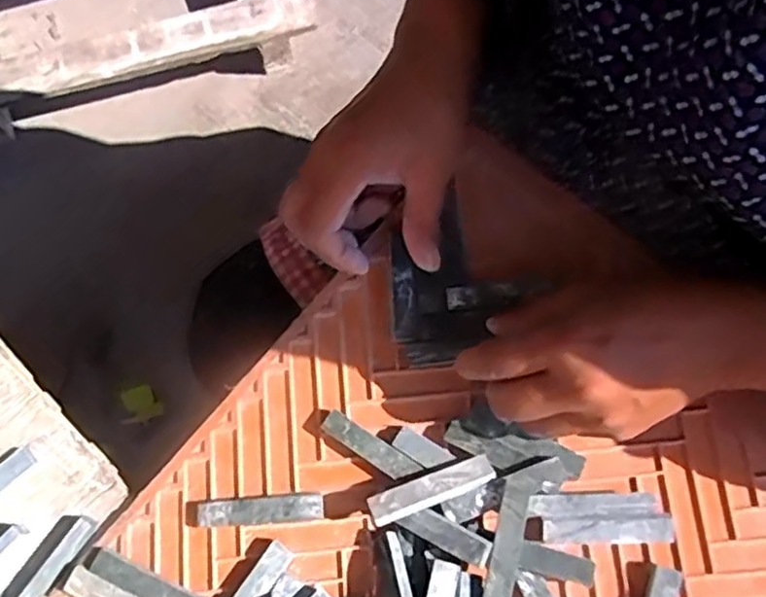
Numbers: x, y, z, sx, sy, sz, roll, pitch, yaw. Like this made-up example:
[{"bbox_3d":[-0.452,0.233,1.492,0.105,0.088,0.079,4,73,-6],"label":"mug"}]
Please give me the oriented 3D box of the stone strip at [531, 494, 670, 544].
[{"bbox_3d":[0.110,0.111,0.352,0.068,0.010,0.024,-1,74,1],"label":"stone strip"}]

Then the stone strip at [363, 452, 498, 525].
[{"bbox_3d":[0.024,0.094,0.348,0.064,0.006,0.016,-20,61,-10],"label":"stone strip"}]

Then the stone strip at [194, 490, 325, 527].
[{"bbox_3d":[-0.064,0.109,0.358,0.065,0.009,0.014,-6,74,0],"label":"stone strip"}]

